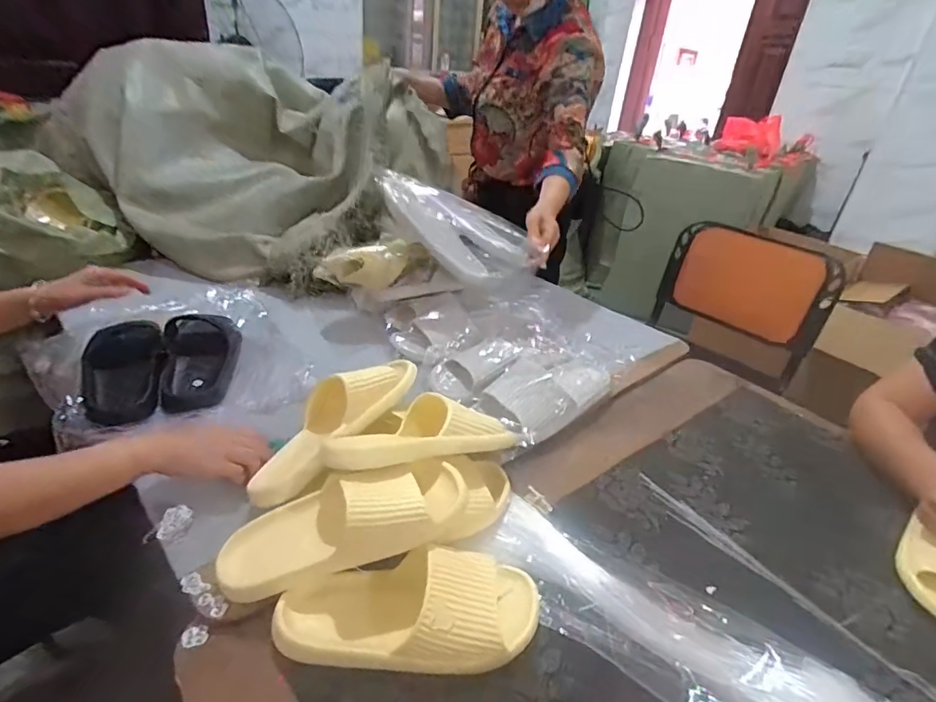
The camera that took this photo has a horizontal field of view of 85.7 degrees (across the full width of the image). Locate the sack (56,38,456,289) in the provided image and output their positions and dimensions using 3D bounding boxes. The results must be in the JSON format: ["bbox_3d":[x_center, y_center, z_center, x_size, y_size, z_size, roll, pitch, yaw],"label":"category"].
[{"bbox_3d":[-0.443,-0.476,1.201,0.545,0.367,0.606,20,34,23],"label":"sack"}]

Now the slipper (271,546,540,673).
[{"bbox_3d":[-0.053,0.244,0.480,0.242,0.070,0.105,1,31,-8],"label":"slipper"}]

